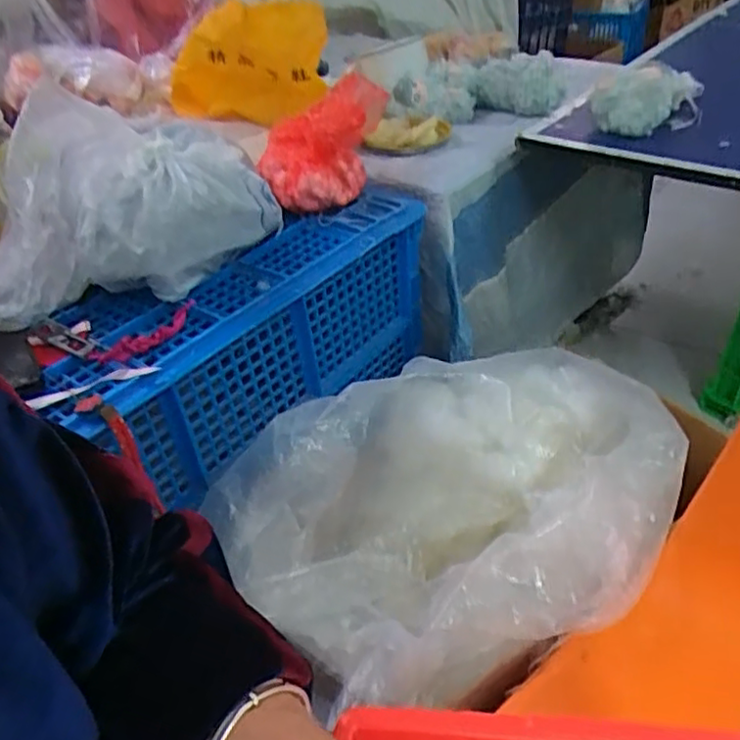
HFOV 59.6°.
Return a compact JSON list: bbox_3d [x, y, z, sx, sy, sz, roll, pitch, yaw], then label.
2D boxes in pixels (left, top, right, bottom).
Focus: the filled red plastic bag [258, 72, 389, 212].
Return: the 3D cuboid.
[{"bbox_3d":[-0.049,-0.264,0.755,0.160,0.101,0.133,-9,38,-5],"label":"filled red plastic bag"}]

